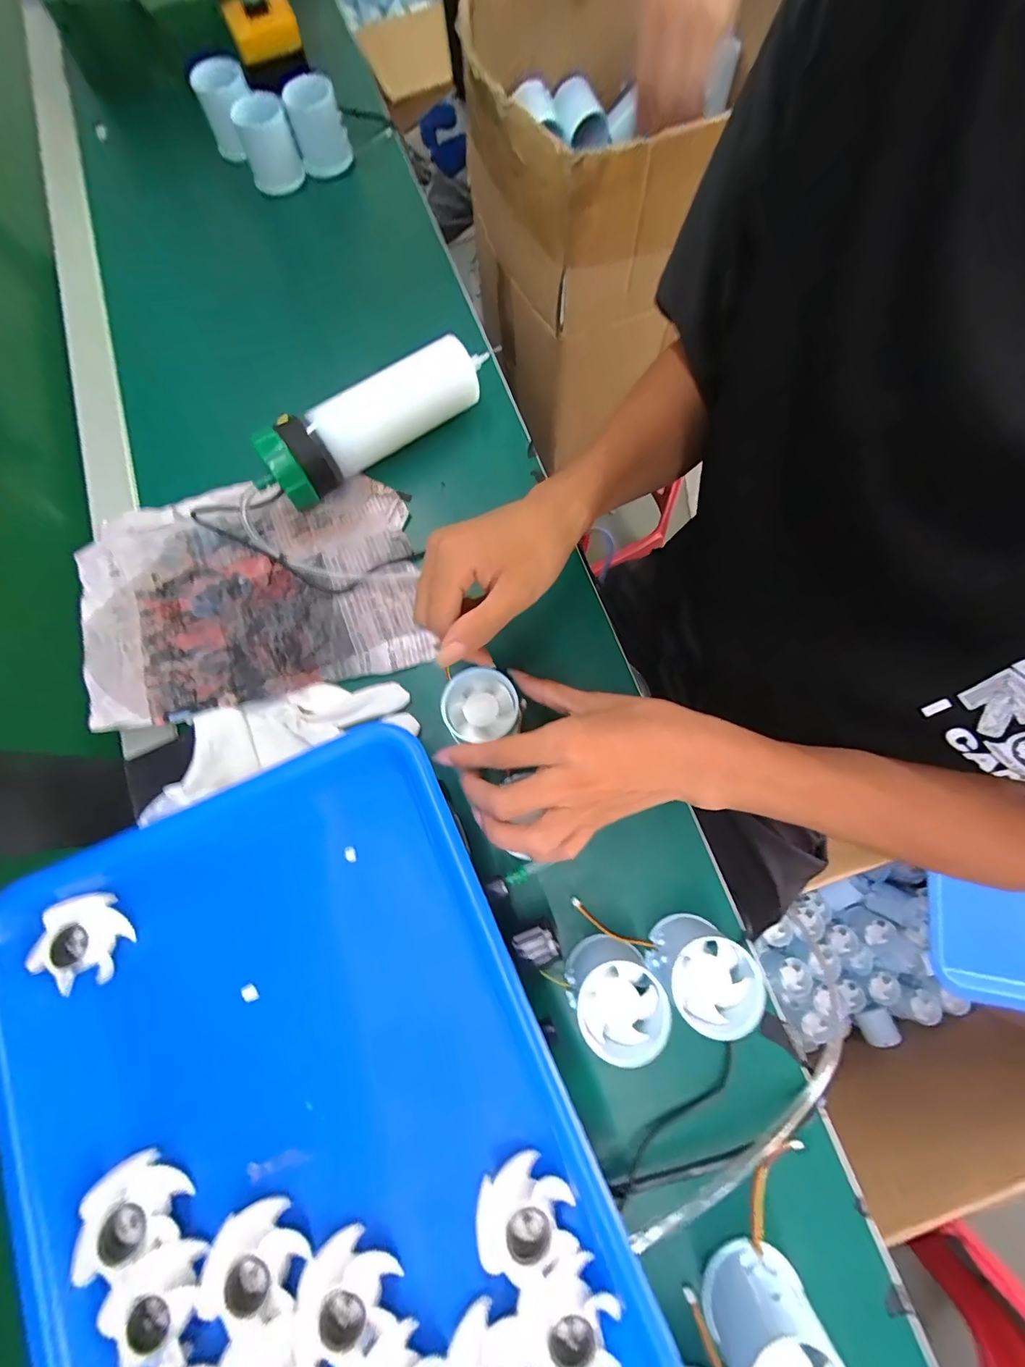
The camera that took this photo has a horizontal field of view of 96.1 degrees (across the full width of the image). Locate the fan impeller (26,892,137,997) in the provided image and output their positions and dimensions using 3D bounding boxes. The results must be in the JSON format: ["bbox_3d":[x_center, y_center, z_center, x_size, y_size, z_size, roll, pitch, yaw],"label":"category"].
[{"bbox_3d":[-0.234,0.140,0.252,0.043,0.010,0.043,11,64,-24],"label":"fan impeller"}]

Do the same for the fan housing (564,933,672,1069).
[{"bbox_3d":[0.063,0.193,0.290,0.053,0.058,0.054,0,76,2],"label":"fan housing"}]

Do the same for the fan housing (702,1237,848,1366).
[{"bbox_3d":[0.136,0.345,0.239,0.054,0.049,0.055,-22,76,-4],"label":"fan housing"}]

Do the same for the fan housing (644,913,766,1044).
[{"bbox_3d":[0.120,0.178,0.290,0.056,0.052,0.054,0,76,2],"label":"fan housing"}]

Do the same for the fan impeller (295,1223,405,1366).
[{"bbox_3d":[-0.078,0.280,0.210,0.044,0.015,0.040,-28,77,-5],"label":"fan impeller"}]

